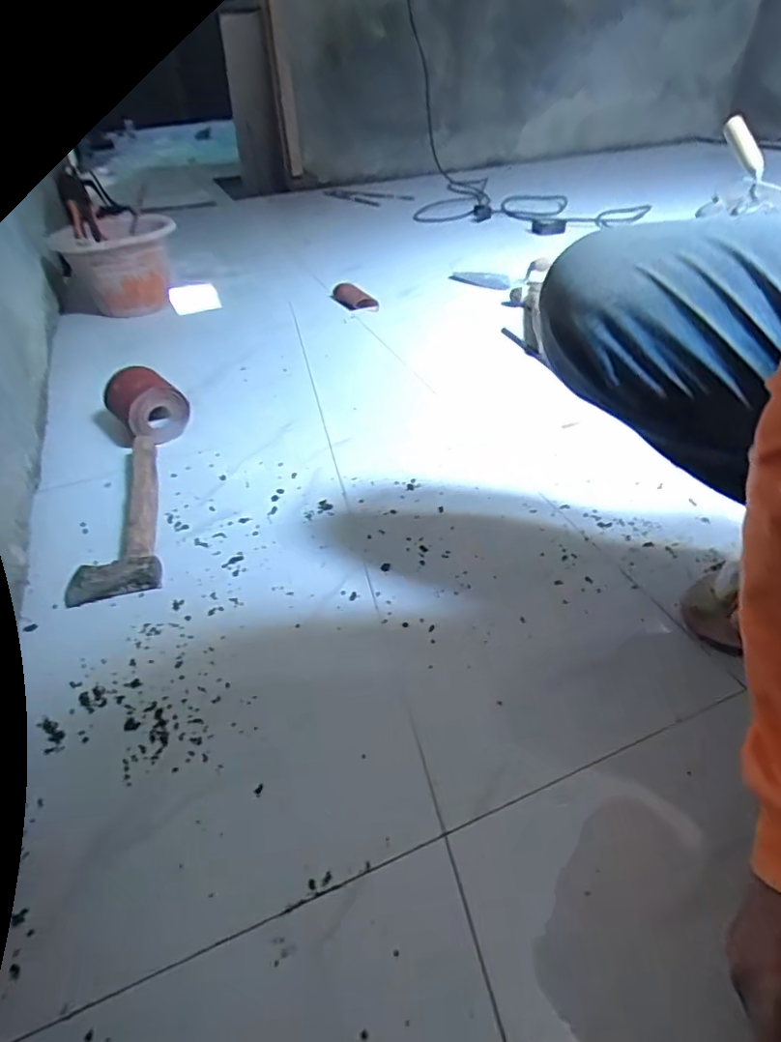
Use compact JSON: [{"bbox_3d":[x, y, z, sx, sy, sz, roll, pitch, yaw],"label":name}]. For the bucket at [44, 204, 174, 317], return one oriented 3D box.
[{"bbox_3d":[-0.597,-0.581,1.261,0.218,0.203,0.201,-13,41,-10],"label":"bucket"}]

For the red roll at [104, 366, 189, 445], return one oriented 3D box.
[{"bbox_3d":[-0.384,-0.187,0.862,0.089,0.072,0.141,-30,46,-27],"label":"red roll"}]

